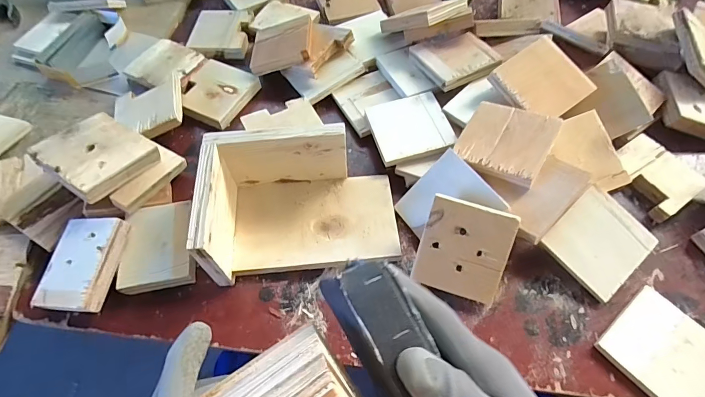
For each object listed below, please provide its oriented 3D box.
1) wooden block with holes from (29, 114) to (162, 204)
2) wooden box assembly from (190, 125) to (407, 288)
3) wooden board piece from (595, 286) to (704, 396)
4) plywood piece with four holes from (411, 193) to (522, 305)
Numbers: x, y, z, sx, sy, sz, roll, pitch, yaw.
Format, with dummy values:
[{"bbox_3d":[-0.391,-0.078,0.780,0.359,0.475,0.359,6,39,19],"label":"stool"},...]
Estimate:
[{"bbox_3d":[-0.279,-0.047,0.413,0.093,0.021,0.088,32,53,13],"label":"wooden block with holes"},{"bbox_3d":[-0.050,0.000,0.386,0.187,0.077,0.126,-6,62,-4],"label":"wooden box assembly"},{"bbox_3d":[0.298,0.144,0.358,0.093,0.011,0.091,-36,68,-18],"label":"wooden board piece"},{"bbox_3d":[0.110,0.050,0.373,0.082,0.005,0.093,16,102,9],"label":"plywood piece with four holes"}]

